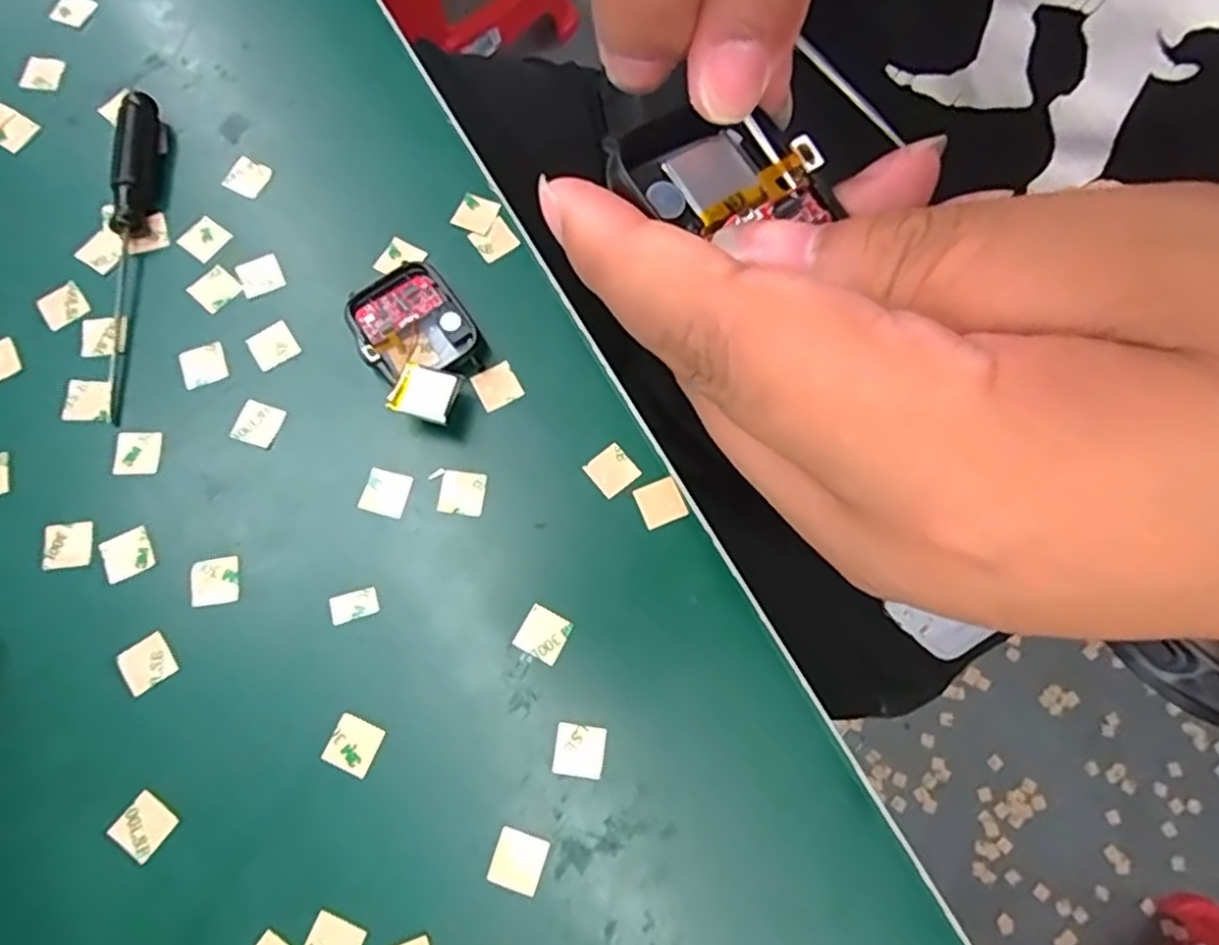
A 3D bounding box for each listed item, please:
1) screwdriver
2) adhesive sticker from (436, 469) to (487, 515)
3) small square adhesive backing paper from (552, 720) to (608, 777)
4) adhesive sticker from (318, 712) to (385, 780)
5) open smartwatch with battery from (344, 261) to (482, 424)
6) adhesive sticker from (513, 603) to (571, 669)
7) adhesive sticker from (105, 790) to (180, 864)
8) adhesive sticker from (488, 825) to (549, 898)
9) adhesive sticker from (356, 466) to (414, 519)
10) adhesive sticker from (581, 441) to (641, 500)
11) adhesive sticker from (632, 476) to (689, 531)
[{"bbox_3d":[-0.181,-0.085,0.266,0.013,0.014,0.129,-2,74,-1],"label":"screwdriver"},{"bbox_3d":[-0.052,0.007,0.250,0.016,0.004,0.015,7,75,0],"label":"adhesive sticker"},{"bbox_3d":[-0.010,0.089,0.228,0.016,0.004,0.016,7,75,4],"label":"small square adhesive backing paper"},{"bbox_3d":[-0.082,0.087,0.227,0.016,0.004,0.016,24,78,9],"label":"adhesive sticker"},{"bbox_3d":[-0.068,-0.046,0.257,0.038,0.017,0.061,-29,76,-9],"label":"open smartwatch with battery"},{"bbox_3d":[-0.022,0.054,0.237,0.016,0.004,0.016,26,77,7],"label":"adhesive sticker"},{"bbox_3d":[-0.144,0.109,0.218,0.016,0.004,0.015,34,76,8],"label":"adhesive sticker"},{"bbox_3d":[-0.028,0.119,0.219,0.016,0.004,0.016,19,76,5],"label":"adhesive sticker"},{"bbox_3d":[-0.079,0.007,0.250,0.016,0.004,0.016,15,77,3],"label":"adhesive sticker"},{"bbox_3d":[0.001,-0.001,0.254,0.015,0.004,0.015,-38,77,-10],"label":"adhesive sticker"},{"bbox_3d":[0.018,0.011,0.250,0.015,0.004,0.016,-24,75,-6],"label":"adhesive sticker"}]

